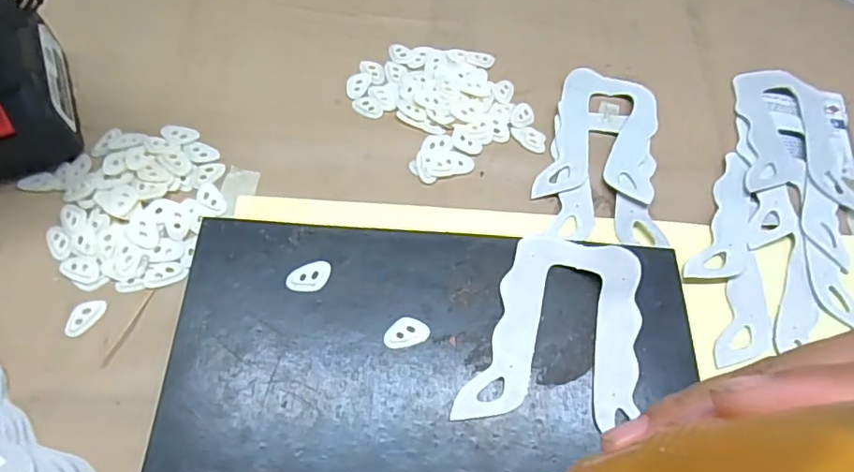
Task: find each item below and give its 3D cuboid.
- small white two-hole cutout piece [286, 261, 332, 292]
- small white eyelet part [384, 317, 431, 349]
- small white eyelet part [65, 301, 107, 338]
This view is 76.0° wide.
[{"bbox_3d":[-0.070,0.024,0.325,0.027,0.004,0.018,-31,69,-18],"label":"small white two-hole cutout piece"},{"bbox_3d":[-0.012,0.055,0.314,0.026,0.004,0.017,-19,66,-13],"label":"small white eyelet part"},{"bbox_3d":[-0.207,0.048,0.329,0.014,0.004,0.026,29,65,11],"label":"small white eyelet part"}]

